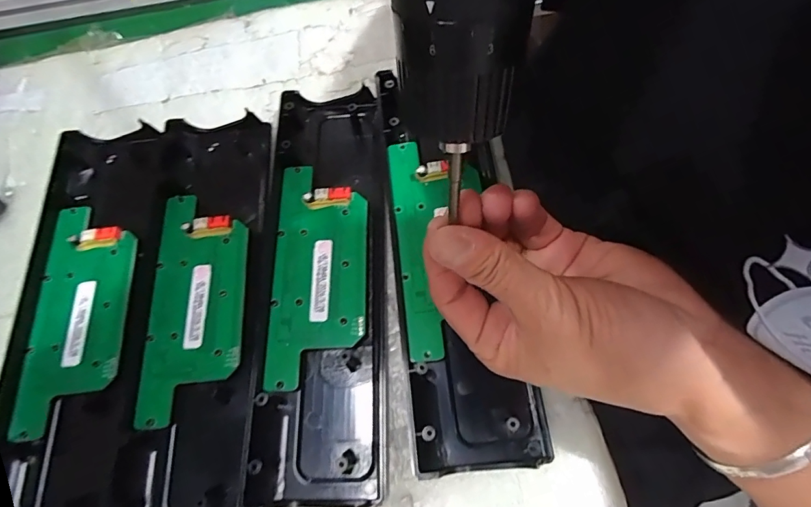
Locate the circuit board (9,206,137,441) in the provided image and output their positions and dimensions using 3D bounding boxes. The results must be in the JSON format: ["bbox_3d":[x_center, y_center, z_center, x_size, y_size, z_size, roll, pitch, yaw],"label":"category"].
[{"bbox_3d":[-0.191,0.030,0.249,0.056,0.008,0.132,-10,69,0],"label":"circuit board"}]

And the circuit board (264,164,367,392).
[{"bbox_3d":[-0.051,0.007,0.250,0.054,0.009,0.132,-3,69,3],"label":"circuit board"}]

